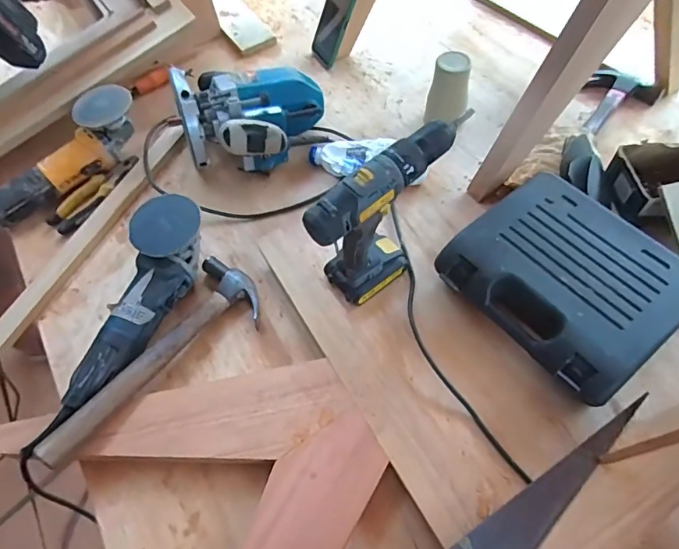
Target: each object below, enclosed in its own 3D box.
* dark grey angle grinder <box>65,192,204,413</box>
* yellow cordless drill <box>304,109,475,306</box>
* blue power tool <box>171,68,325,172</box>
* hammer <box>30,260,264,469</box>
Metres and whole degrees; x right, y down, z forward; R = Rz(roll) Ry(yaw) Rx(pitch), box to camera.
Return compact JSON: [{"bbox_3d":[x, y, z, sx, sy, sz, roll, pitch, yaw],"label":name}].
[{"bbox_3d":[-0.270,0.036,0.644,0.081,0.081,0.295,18,75,13],"label":"dark grey angle grinder"},{"bbox_3d":[0.060,-0.078,0.625,0.072,0.210,0.224,34,66,20],"label":"yellow cordless drill"},{"bbox_3d":[-0.139,-0.250,0.783,0.230,0.140,0.179,-11,60,-4],"label":"blue power tool"},{"bbox_3d":[-0.239,0.106,0.624,0.117,0.064,0.318,34,66,20],"label":"hammer"}]

